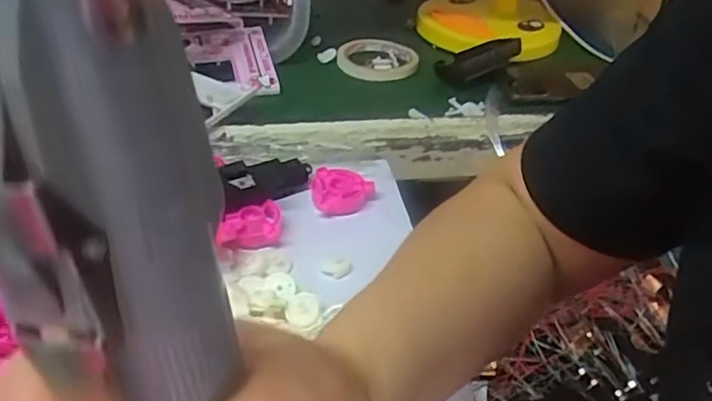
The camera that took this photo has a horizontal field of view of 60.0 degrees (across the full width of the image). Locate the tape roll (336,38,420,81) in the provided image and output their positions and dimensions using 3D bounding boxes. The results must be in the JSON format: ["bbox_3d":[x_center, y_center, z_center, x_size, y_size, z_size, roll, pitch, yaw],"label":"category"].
[{"bbox_3d":[0.028,-0.179,0.768,0.098,0.019,0.098,3,38,-2],"label":"tape roll"}]

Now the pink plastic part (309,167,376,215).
[{"bbox_3d":[-0.012,-0.007,0.543,0.054,0.017,0.054,4,38,1],"label":"pink plastic part"}]

